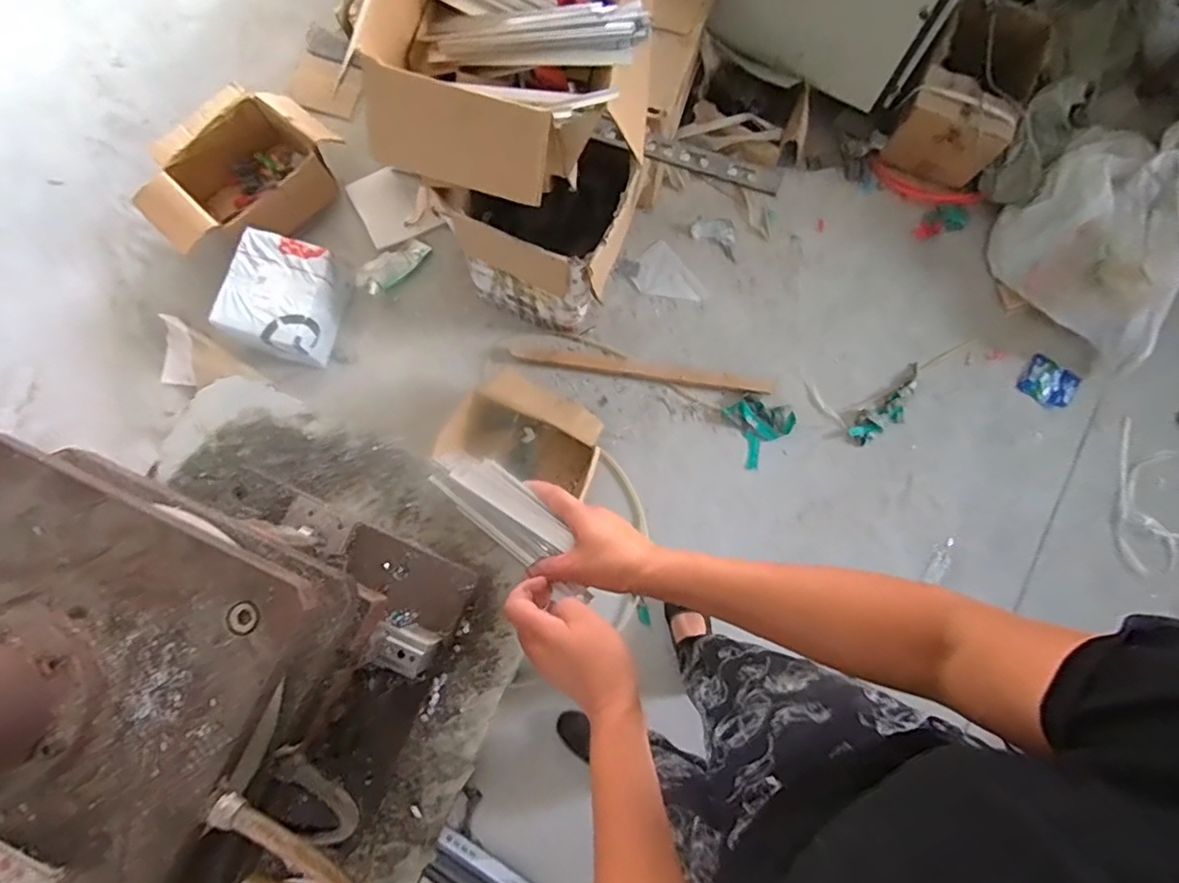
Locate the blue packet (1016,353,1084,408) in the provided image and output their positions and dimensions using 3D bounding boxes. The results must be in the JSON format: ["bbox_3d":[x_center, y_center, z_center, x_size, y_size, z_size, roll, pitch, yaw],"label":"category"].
[{"bbox_3d":[1.166,-0.148,1.486,0.126,0.010,0.102,32,97,13],"label":"blue packet"}]

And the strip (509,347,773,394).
[{"bbox_3d":[0.132,-0.177,1.462,0.640,0.014,0.036,8,78,2],"label":"strip"}]

